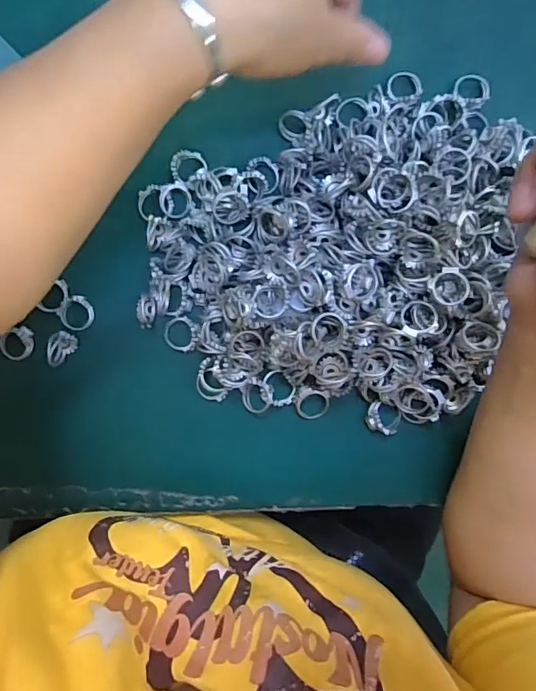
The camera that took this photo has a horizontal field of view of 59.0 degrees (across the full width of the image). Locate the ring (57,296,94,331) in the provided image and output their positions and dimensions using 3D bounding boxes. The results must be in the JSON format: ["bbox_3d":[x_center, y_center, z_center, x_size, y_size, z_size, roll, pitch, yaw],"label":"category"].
[{"bbox_3d":[-0.121,-0.020,0.298,0.021,0.006,0.021,0,92,1],"label":"ring"}]

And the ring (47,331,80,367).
[{"bbox_3d":[-0.128,0.002,0.295,0.012,0.018,0.021,3,92,1],"label":"ring"}]

